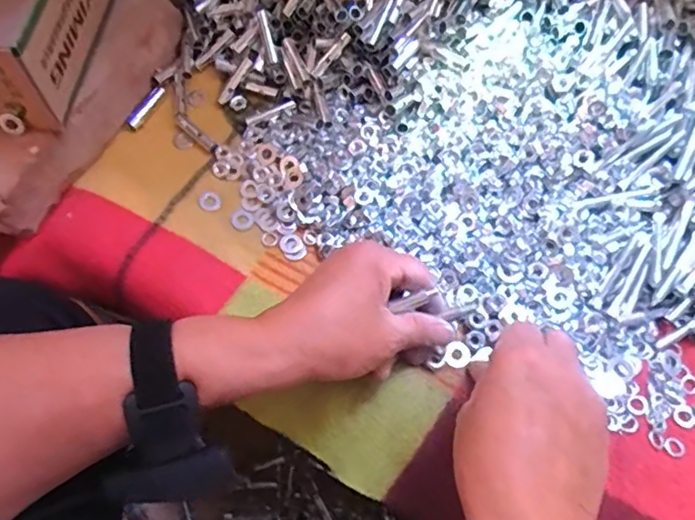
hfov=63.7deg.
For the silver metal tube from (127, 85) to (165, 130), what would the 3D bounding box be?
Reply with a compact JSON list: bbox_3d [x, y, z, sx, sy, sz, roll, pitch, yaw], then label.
[{"bbox_3d":[-0.166,-0.127,0.463,0.008,0.009,0.046,24,69,9],"label":"silver metal tube"}]

